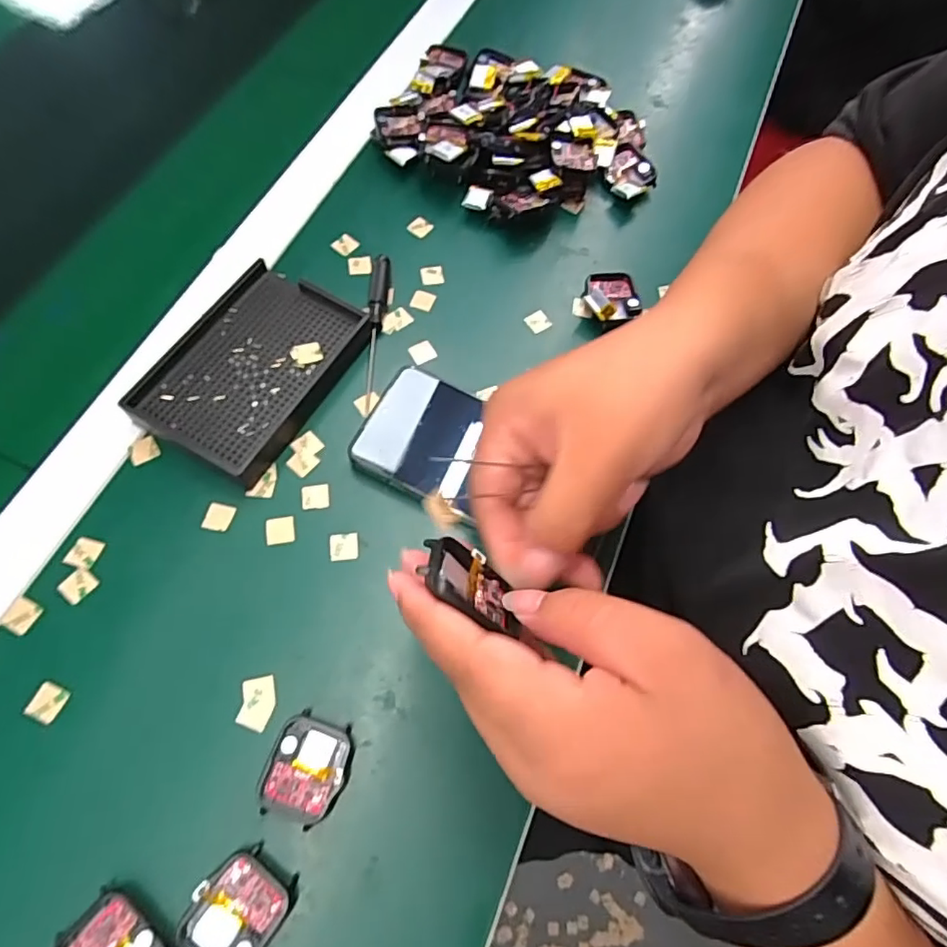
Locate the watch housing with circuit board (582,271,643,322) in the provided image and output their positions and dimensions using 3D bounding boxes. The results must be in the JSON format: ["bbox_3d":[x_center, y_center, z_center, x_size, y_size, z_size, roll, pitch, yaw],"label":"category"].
[{"bbox_3d":[0.100,-0.128,0.419,0.042,0.019,0.043,-6,67,-6],"label":"watch housing with circuit board"}]

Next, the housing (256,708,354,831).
[{"bbox_3d":[-0.083,0.147,0.287,0.039,0.011,0.046,18,66,4],"label":"housing"}]

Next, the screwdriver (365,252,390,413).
[{"bbox_3d":[-0.068,-0.099,0.393,0.011,0.015,0.120,4,66,-2],"label":"screwdriver"}]

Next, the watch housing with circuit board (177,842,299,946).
[{"bbox_3d":[-0.108,0.200,0.261,0.039,0.009,0.046,34,69,11],"label":"watch housing with circuit board"}]

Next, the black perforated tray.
[{"bbox_3d":[-0.141,-0.069,0.372,0.095,0.023,0.135,29,68,9],"label":"black perforated tray"}]

